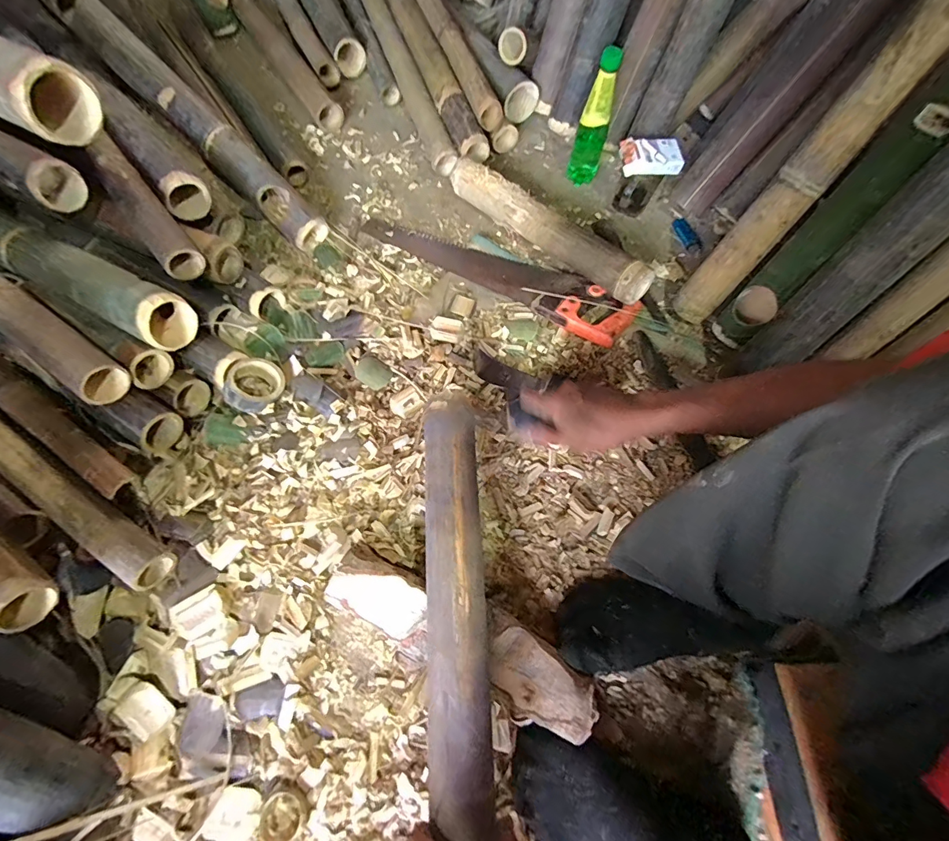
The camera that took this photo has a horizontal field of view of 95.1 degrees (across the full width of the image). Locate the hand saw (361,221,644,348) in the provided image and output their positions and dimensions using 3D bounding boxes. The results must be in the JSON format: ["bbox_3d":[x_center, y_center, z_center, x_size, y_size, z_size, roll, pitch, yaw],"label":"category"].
[{"bbox_3d":[0.041,-0.278,0.760,0.496,0.032,0.113,30,69,12],"label":"hand saw"}]

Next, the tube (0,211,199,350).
[{"bbox_3d":[-0.557,-0.205,0.592,0.390,0.072,0.069,26,69,10],"label":"tube"}]

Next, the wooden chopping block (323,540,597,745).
[{"bbox_3d":[-0.017,0.257,0.515,0.330,0.062,0.089,23,68,9],"label":"wooden chopping block"}]

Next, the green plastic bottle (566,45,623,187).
[{"bbox_3d":[0.211,-0.521,0.765,0.057,0.221,0.054,15,67,5],"label":"green plastic bottle"}]

